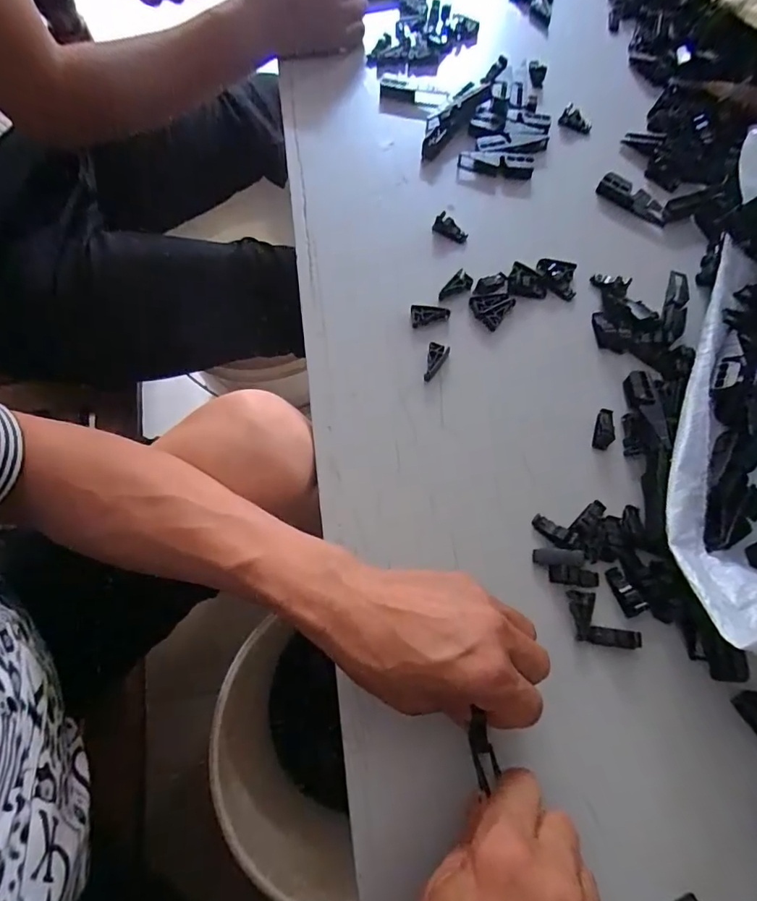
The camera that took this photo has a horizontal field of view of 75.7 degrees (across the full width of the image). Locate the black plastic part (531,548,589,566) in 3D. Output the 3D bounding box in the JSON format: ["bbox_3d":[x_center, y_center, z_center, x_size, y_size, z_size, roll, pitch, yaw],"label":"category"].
[{"bbox_3d":[0.116,0.068,0.311,0.032,0.004,0.010,-3,69,21],"label":"black plastic part"}]

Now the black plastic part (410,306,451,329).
[{"bbox_3d":[0.040,-0.105,0.375,0.030,0.005,0.017,-9,70,-3],"label":"black plastic part"}]

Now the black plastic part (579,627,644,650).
[{"bbox_3d":[0.140,0.113,0.296,0.035,0.011,0.011,6,70,3],"label":"black plastic part"}]

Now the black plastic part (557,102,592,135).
[{"bbox_3d":[0.183,-0.304,0.447,0.030,0.010,0.019,24,72,9],"label":"black plastic part"}]

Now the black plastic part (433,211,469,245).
[{"bbox_3d":[0.060,-0.182,0.401,0.030,0.013,0.013,36,74,-2],"label":"black plastic part"}]

